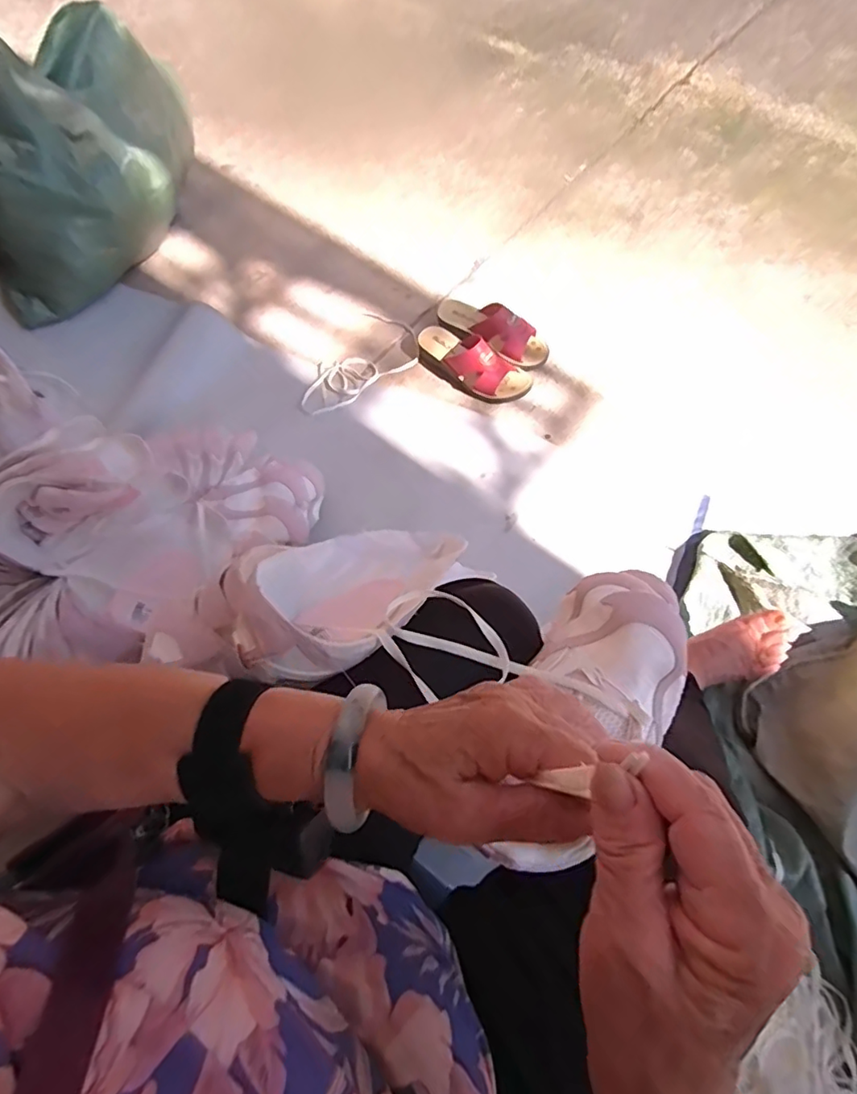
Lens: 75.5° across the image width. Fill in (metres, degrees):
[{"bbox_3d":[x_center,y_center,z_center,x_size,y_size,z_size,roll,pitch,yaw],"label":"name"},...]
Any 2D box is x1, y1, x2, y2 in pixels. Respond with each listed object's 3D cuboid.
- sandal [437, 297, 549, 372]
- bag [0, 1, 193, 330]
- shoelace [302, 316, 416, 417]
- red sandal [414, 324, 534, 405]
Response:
[{"bbox_3d":[0.118,-0.413,1.047,0.233,0.072,0.083,34,71,14],"label":"sandal"},{"bbox_3d":[-0.738,-0.803,1.101,0.520,0.297,0.538,-28,69,-11],"label":"bag"},{"bbox_3d":[-0.137,-0.347,1.060,0.146,0.010,0.273,42,73,17],"label":"shoelace"},{"bbox_3d":[0.076,-0.343,1.006,0.225,0.093,0.091,30,70,13],"label":"red sandal"}]

